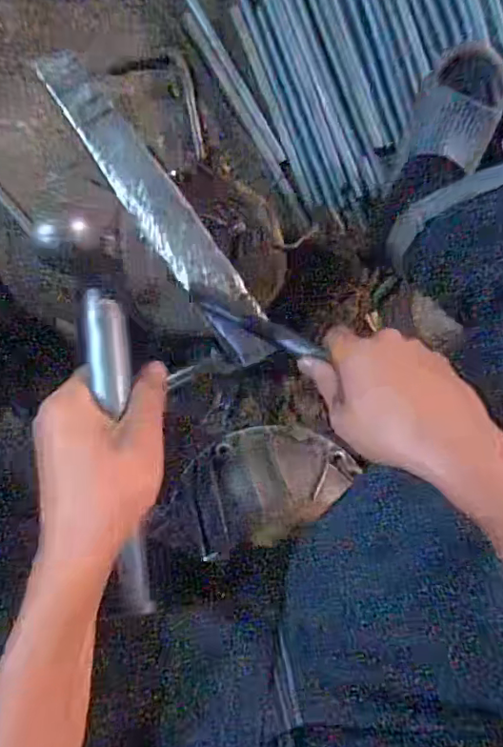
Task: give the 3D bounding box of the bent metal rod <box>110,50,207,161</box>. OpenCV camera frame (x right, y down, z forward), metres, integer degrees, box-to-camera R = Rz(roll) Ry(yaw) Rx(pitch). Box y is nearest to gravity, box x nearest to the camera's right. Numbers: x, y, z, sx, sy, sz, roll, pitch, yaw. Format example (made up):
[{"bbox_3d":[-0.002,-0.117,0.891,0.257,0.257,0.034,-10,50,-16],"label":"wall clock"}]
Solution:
[{"bbox_3d":[-0.106,-0.393,0.750,0.175,0.007,0.084,43,94,-6],"label":"bent metal rod"}]

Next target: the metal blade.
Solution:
[{"bbox_3d":[-0.073,-0.135,0.437,0.046,0.009,0.288,-34,90,-3],"label":"metal blade"}]

